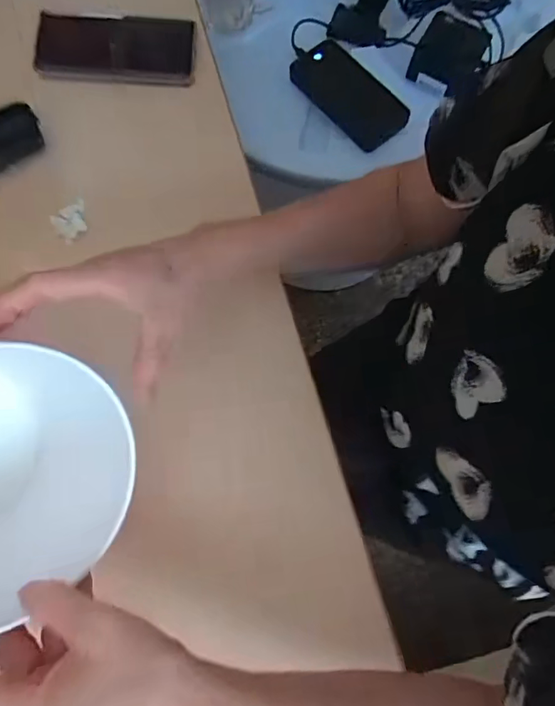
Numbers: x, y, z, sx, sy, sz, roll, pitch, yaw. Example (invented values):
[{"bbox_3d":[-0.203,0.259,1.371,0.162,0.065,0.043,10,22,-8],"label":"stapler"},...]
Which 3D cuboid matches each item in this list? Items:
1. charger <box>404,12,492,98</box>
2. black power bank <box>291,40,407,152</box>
[{"bbox_3d":[0.220,-0.384,0.619,0.080,0.042,0.086,27,80,6],"label":"charger"},{"bbox_3d":[0.091,-0.338,0.624,0.069,0.020,0.155,-42,81,-8],"label":"black power bank"}]

